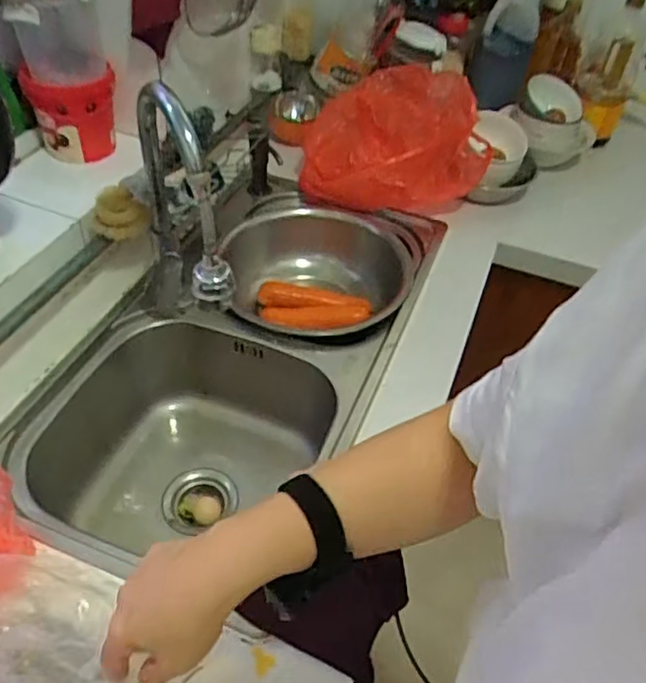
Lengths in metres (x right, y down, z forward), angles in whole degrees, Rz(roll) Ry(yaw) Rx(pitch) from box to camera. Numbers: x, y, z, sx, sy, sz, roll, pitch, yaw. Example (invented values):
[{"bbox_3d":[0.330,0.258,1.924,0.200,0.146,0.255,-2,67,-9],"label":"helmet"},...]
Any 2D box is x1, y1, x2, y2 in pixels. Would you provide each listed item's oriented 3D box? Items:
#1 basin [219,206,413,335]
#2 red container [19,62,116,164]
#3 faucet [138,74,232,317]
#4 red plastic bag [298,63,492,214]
[{"bbox_3d":[-0.014,-0.096,1.016,0.297,0.085,0.295,3,46,-3],"label":"basin"},{"bbox_3d":[-0.374,-0.339,0.948,0.129,0.123,0.104,-10,47,-14],"label":"red container"},{"bbox_3d":[-0.172,-0.137,0.761,0.076,0.317,0.202,-16,49,-20],"label":"faucet"},{"bbox_3d":[0.136,-0.373,1.131,0.320,0.178,0.268,8,46,3],"label":"red plastic bag"}]

